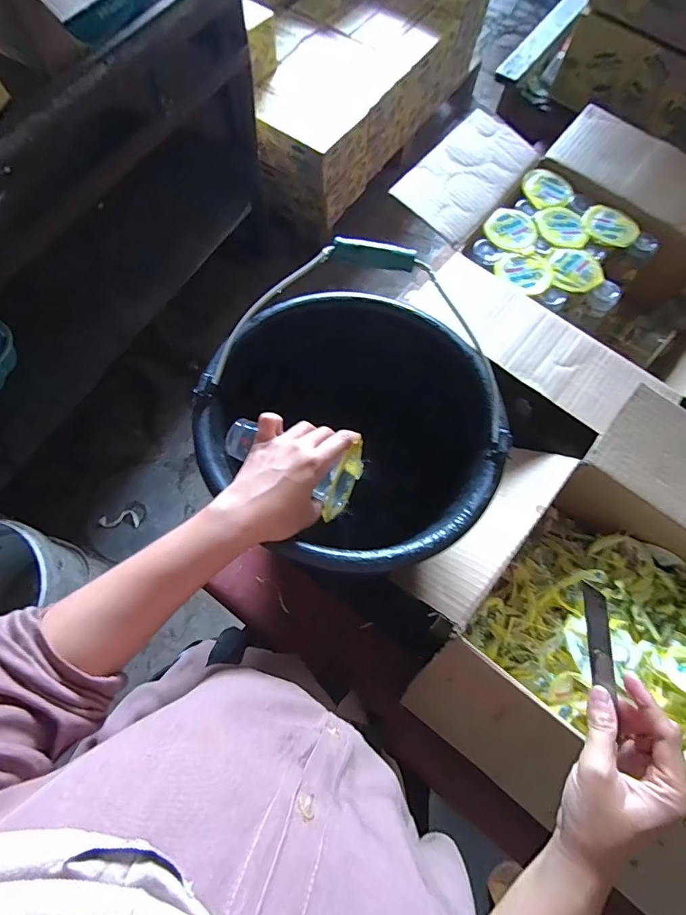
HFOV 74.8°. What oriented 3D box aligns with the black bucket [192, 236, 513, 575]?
[{"bbox_3d":[0.001,-0.003,0.499,0.256,0.244,0.271,1,71,-2],"label":"black bucket"}]

